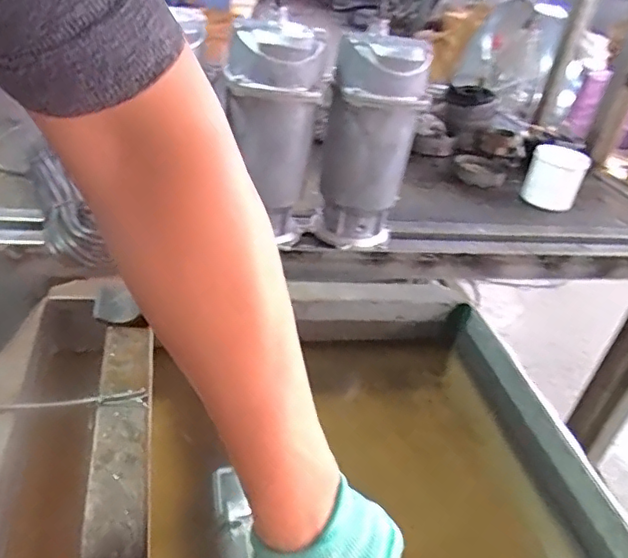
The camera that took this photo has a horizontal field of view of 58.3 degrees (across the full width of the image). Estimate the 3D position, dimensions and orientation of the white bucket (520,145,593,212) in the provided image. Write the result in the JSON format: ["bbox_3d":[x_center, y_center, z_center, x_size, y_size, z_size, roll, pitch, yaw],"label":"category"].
[{"bbox_3d":[0.475,-0.199,1.116,0.102,0.107,0.102,20,34,17],"label":"white bucket"}]

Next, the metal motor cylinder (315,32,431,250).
[{"bbox_3d":[0.082,-0.182,0.813,0.127,0.304,0.103,8,30,6],"label":"metal motor cylinder"}]

